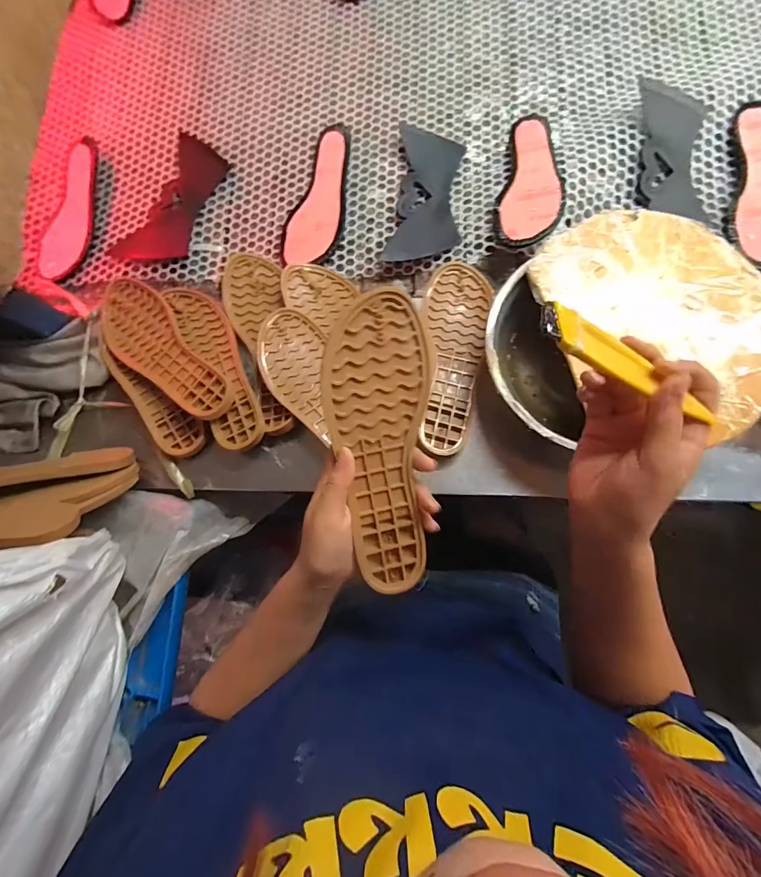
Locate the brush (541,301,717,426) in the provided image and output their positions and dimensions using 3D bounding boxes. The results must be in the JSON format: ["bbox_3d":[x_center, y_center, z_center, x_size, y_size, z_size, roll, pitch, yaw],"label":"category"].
[{"bbox_3d":[0.160,-0.050,0.255,0.123,0.006,0.033,29,62,-1],"label":"brush"}]

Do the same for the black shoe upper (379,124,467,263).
[{"bbox_3d":[0.064,-0.329,0.519,0.090,0.032,0.216,7,81,6],"label":"black shoe upper"}]

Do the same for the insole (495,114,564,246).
[{"bbox_3d":[0.193,-0.331,0.491,0.072,0.006,0.225,8,69,20],"label":"insole"}]

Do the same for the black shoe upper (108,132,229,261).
[{"bbox_3d":[-0.293,-0.337,0.556,0.094,0.020,0.205,20,82,8],"label":"black shoe upper"}]

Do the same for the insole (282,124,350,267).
[{"bbox_3d":[-0.085,-0.339,0.541,0.075,0.023,0.223,6,83,5],"label":"insole"}]

